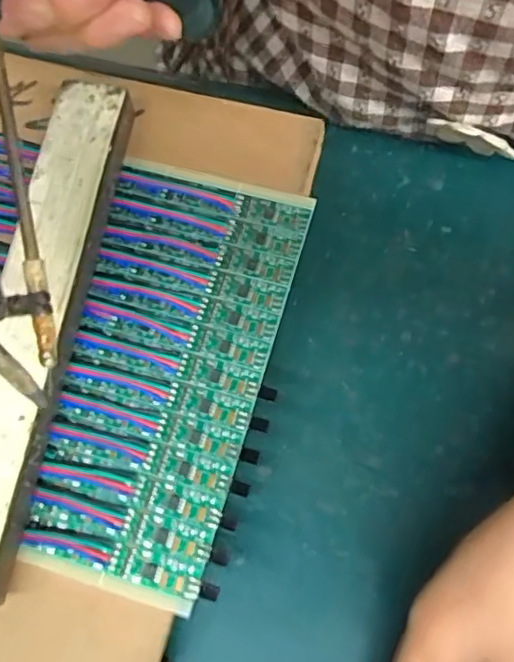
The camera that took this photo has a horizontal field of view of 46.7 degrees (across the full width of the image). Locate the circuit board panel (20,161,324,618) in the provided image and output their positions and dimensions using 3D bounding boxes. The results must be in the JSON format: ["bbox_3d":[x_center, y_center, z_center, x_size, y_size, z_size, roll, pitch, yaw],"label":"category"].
[{"bbox_3d":[-0.037,0.011,0.231,0.079,0.004,0.163,15,73,7],"label":"circuit board panel"}]

